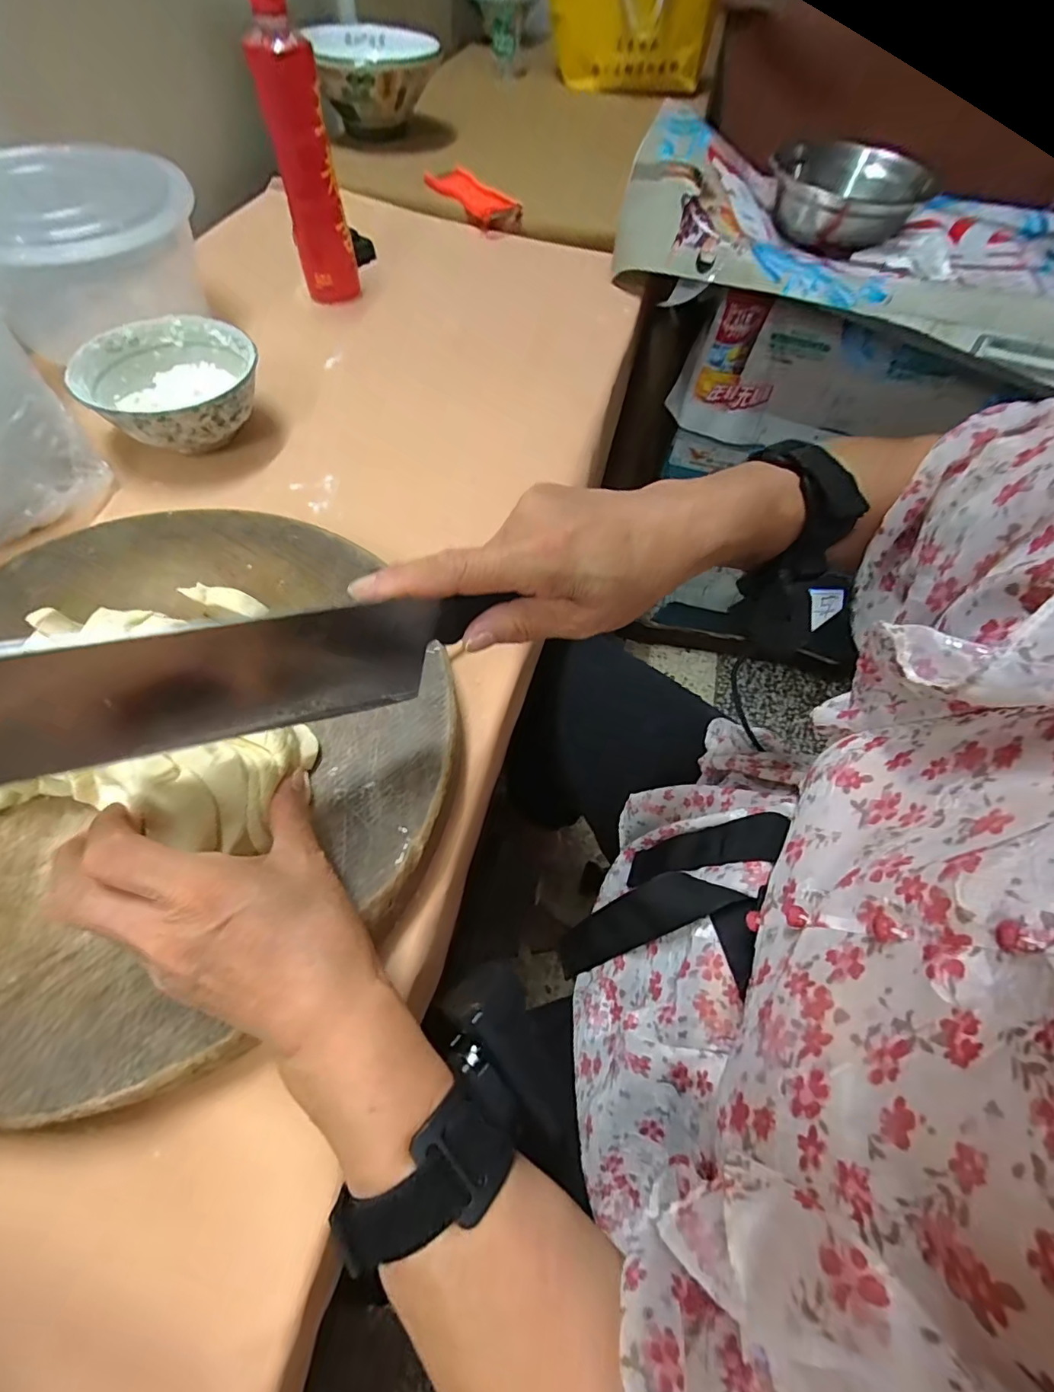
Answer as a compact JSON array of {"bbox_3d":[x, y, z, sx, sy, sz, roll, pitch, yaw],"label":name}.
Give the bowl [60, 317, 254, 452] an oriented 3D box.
[{"bbox_3d":[-0.312,-0.273,0.472,0.147,0.063,0.137,2,60,-3],"label":"bowl"}]

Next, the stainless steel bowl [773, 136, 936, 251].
[{"bbox_3d":[0.395,-0.623,0.649,0.184,0.078,0.173,23,61,10],"label":"stainless steel bowl"}]

